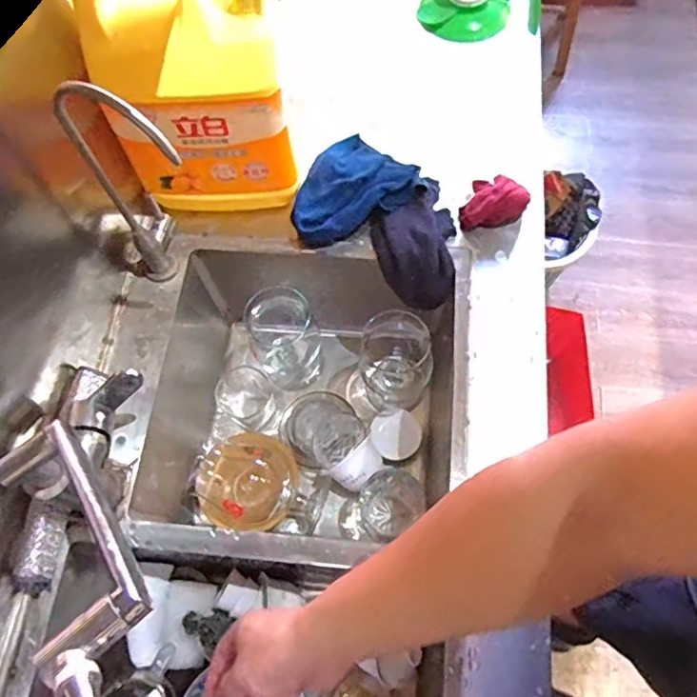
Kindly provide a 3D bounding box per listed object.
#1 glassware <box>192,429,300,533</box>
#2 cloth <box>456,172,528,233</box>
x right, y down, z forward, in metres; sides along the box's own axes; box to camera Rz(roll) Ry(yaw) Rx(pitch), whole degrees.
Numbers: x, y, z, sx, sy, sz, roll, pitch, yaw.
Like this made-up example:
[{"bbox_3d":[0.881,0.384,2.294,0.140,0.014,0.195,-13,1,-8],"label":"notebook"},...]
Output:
[{"bbox_3d":[-0.123,0.164,0.731,0.118,0.074,0.125,-1,66,3],"label":"glassware"},{"bbox_3d":[0.173,-0.178,0.695,0.079,0.032,0.056,-4,66,1],"label":"cloth"}]

